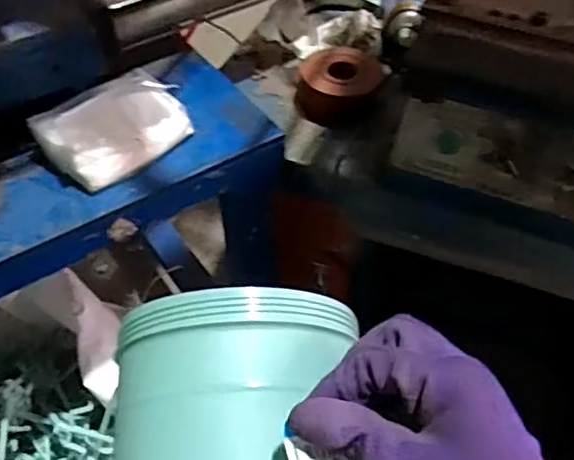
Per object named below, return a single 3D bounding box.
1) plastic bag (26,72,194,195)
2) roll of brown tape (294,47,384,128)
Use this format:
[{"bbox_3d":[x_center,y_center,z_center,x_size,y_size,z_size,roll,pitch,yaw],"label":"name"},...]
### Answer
[{"bbox_3d":[-0.159,-0.102,0.553,0.081,0.070,0.126,35,58,26],"label":"plastic bag"},{"bbox_3d":[0.061,-0.166,0.707,0.103,0.049,0.119,8,50,7],"label":"roll of brown tape"}]

